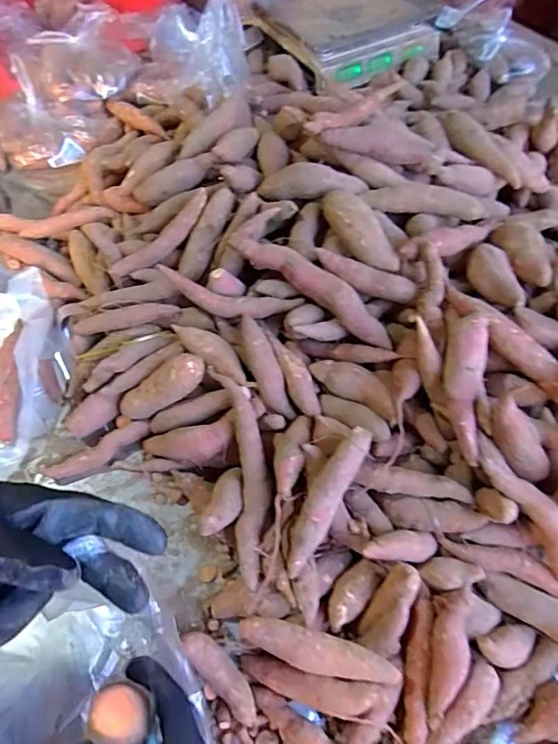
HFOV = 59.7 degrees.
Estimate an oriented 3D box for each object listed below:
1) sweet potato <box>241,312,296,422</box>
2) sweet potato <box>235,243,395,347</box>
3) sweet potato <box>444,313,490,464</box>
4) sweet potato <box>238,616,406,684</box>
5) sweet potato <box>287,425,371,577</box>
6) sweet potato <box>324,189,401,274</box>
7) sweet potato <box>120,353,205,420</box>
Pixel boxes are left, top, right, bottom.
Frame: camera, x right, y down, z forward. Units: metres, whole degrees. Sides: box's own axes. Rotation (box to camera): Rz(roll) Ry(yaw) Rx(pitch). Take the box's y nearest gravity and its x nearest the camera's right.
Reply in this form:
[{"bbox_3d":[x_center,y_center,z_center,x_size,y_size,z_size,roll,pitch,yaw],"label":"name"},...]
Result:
[{"bbox_3d":[-0.014,-0.005,0.535,0.030,0.024,0.121,-21,88,-15],"label":"sweet potato"},{"bbox_3d":[0.038,-0.097,0.542,0.210,0.037,0.037,33,64,17],"label":"sweet potato"},{"bbox_3d":[0.180,0.014,0.470,0.033,0.030,0.142,6,80,1],"label":"sweet potato"},{"bbox_3d":[0.034,0.250,0.434,0.139,0.026,0.031,14,60,7],"label":"sweet potato"},{"bbox_3d":[0.044,0.117,0.456,0.029,0.024,0.147,28,79,13],"label":"sweet potato"},{"bbox_3d":[0.092,-0.161,0.545,0.041,0.033,0.115,-23,62,-14],"label":"sweet potato"},{"bbox_3d":[-0.134,0.020,0.552,0.115,0.030,0.036,-32,59,20],"label":"sweet potato"}]

